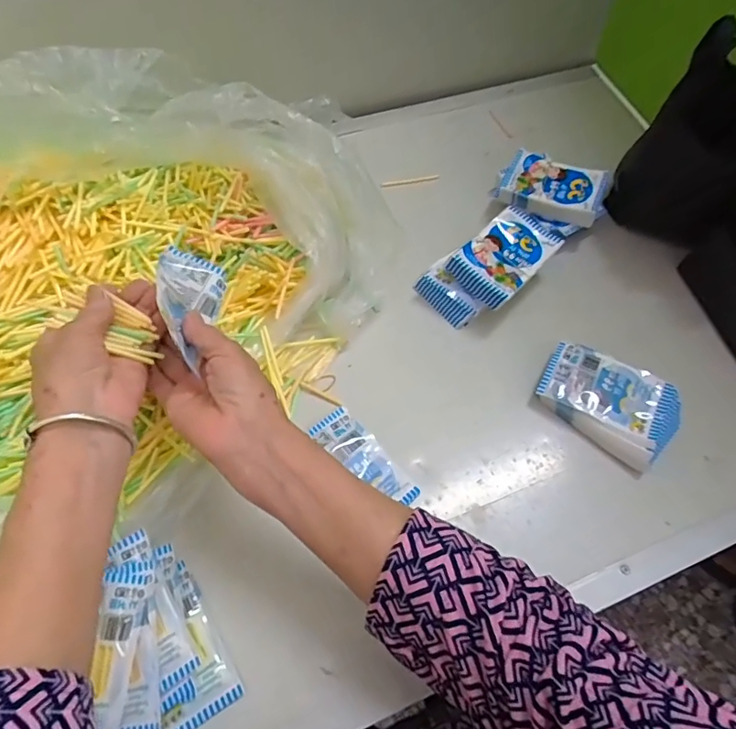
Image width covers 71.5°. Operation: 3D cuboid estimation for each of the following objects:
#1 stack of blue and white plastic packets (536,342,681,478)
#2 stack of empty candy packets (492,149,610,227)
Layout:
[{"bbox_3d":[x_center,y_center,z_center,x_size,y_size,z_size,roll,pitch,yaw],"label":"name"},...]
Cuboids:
[{"bbox_3d":[0.219,0.032,0.470,0.118,0.031,0.077,40,66,19],"label":"stack of blue and white plastic packets"},{"bbox_3d":[0.207,-0.201,0.576,0.113,0.024,0.075,22,61,10],"label":"stack of empty candy packets"}]

